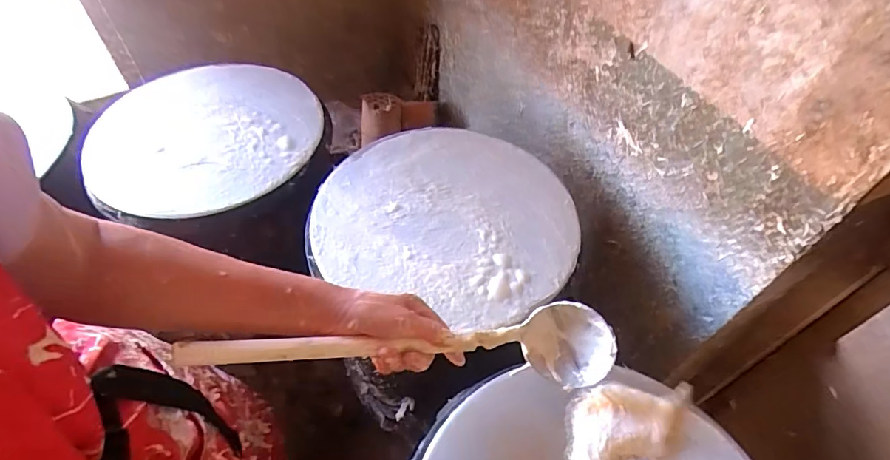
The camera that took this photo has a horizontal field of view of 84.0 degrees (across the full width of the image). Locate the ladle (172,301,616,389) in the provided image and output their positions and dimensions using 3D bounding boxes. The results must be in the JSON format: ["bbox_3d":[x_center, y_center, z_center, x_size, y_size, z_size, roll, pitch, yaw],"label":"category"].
[{"bbox_3d":[-0.029,0.113,0.471,0.401,0.079,0.068,4,52,-18],"label":"ladle"}]

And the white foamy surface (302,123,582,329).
[{"bbox_3d":[0.010,-0.034,0.728,0.367,0.032,0.356,21,57,15],"label":"white foamy surface"}]

